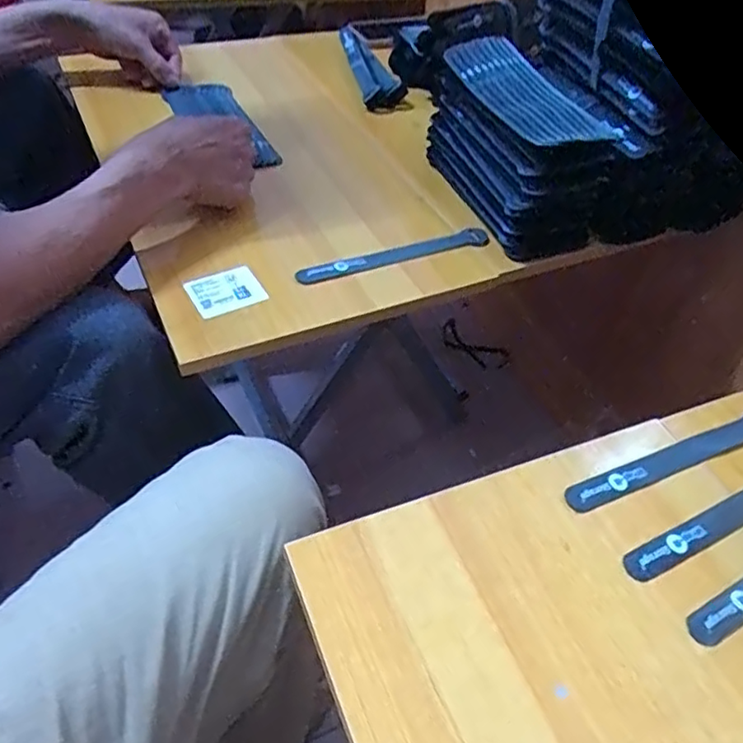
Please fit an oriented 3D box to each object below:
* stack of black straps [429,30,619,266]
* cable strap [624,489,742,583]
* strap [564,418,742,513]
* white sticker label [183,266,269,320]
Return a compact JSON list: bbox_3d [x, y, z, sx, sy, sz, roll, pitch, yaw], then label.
[{"bbox_3d":[0.147,-0.229,0.623,0.102,0.123,0.198,-12,50,-16],"label":"stack of black straps"},{"bbox_3d":[0.249,0.095,0.417,0.196,0.004,0.024,-19,52,-22],"label":"cable strap"},{"bbox_3d":[0.223,0.062,0.444,0.195,0.004,0.024,-17,51,-20],"label":"strap"},{"bbox_3d":[-0.124,-0.068,0.529,0.059,0.009,0.048,-23,59,-28],"label":"white sticker label"}]

